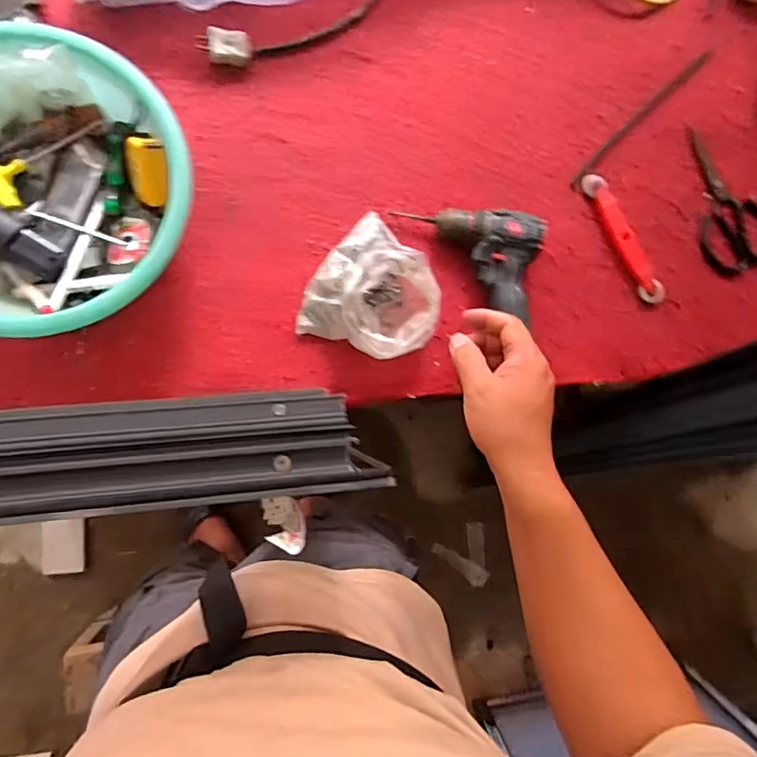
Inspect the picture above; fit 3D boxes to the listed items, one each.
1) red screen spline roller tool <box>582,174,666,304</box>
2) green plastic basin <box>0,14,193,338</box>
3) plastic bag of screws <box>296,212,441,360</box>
[{"bbox_3d":[0.348,-0.199,0.692,0.035,0.021,0.200,-31,90,-10],"label":"red screen spline roller tool"},{"bbox_3d":[-0.367,-0.197,0.536,0.304,0.113,0.296,1,85,-9],"label":"green plastic basin"},{"bbox_3d":[0.001,-0.117,0.609,0.159,0.079,0.174,20,83,-6],"label":"plastic bag of screws"}]

